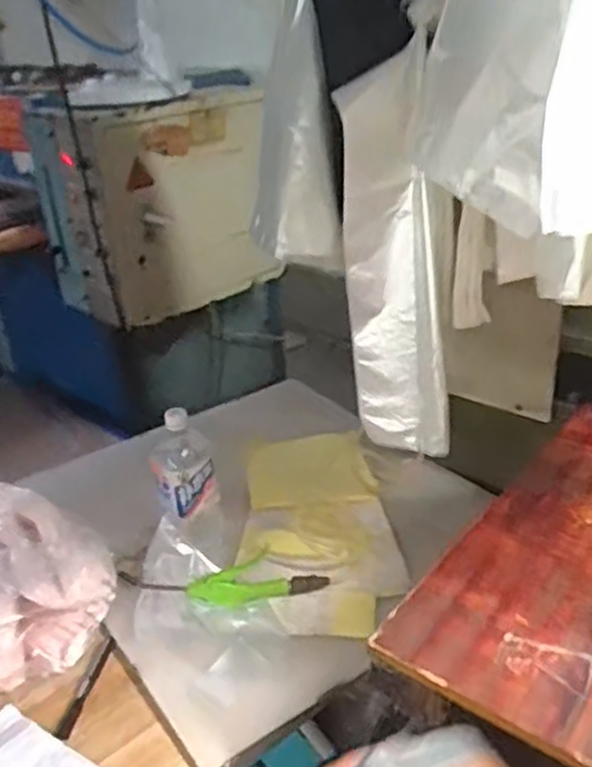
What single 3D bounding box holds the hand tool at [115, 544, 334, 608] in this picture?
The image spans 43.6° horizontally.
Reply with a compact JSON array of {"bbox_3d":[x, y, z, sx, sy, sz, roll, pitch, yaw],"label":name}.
[{"bbox_3d":[-0.097,0.261,0.967,0.271,0.048,0.070,-5,27,1],"label":"hand tool"}]

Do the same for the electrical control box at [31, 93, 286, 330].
[{"bbox_3d":[-0.314,-0.421,1.760,0.472,0.478,0.271,-22,31,-29],"label":"electrical control box"}]

